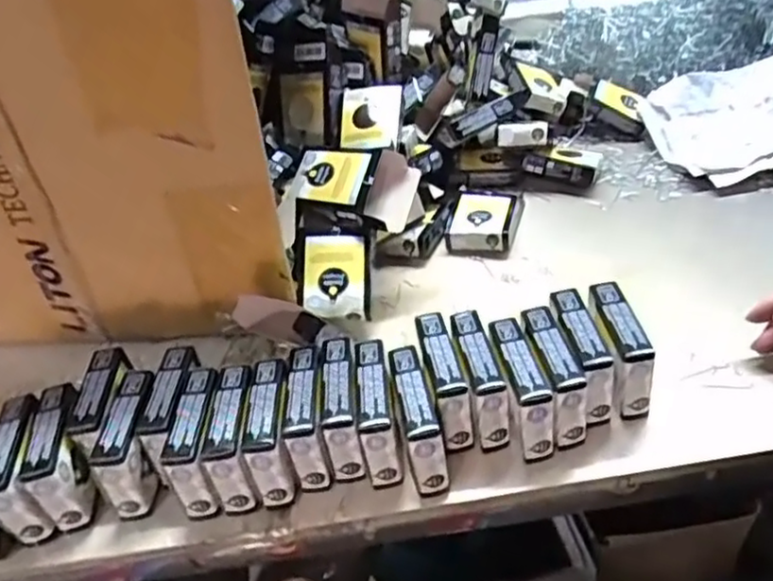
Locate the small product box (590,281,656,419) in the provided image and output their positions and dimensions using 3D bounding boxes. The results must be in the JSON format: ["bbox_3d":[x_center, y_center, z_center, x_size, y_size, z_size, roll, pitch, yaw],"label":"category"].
[{"bbox_3d":[0.148,0.036,0.439,0.020,0.056,0.070,-6,38,2],"label":"small product box"}]

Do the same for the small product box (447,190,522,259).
[{"bbox_3d":[0.085,-0.061,0.609,0.059,0.025,0.076,7,40,18],"label":"small product box"}]

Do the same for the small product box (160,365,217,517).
[{"bbox_3d":[-0.112,0.093,0.420,0.021,0.058,0.071,-5,38,4],"label":"small product box"}]

